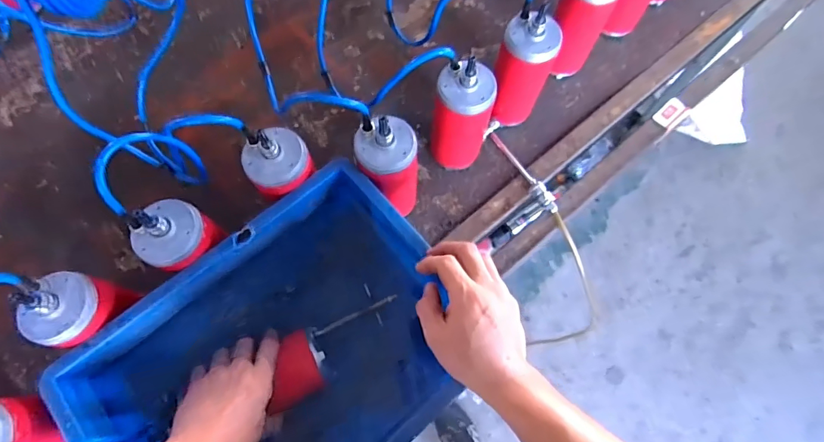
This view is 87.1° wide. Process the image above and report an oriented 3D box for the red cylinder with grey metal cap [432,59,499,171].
[{"bbox_3d":[0.068,-0.140,0.608,0.071,0.186,0.064,-5,74,-3],"label":"red cylinder with grey metal cap"}]

